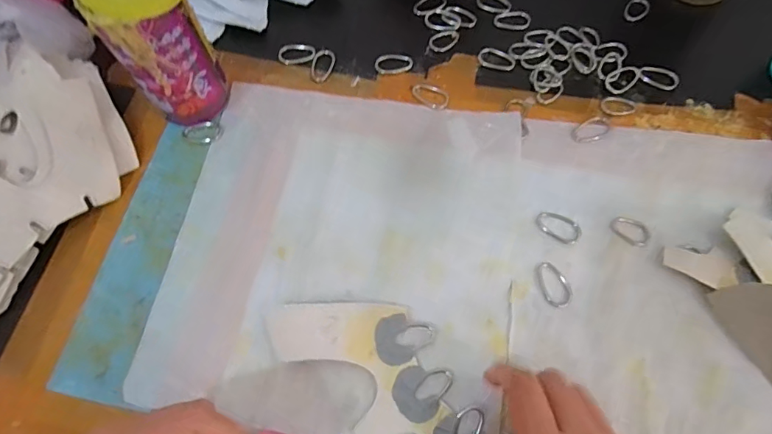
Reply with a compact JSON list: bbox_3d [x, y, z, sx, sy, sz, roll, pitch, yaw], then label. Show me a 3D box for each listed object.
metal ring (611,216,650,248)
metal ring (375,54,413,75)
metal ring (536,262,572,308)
[{"bbox_3d":[0.185,0.010,0.363,0.028,0.005,0.018,37,73,15],"label":"metal ring"},{"bbox_3d":[0.007,-0.139,0.435,0.034,0.008,0.018,-3,67,0],"label":"metal ring"},{"bbox_3d":[0.123,0.049,0.352,0.021,0.004,0.035,-11,67,-3],"label":"metal ring"}]

